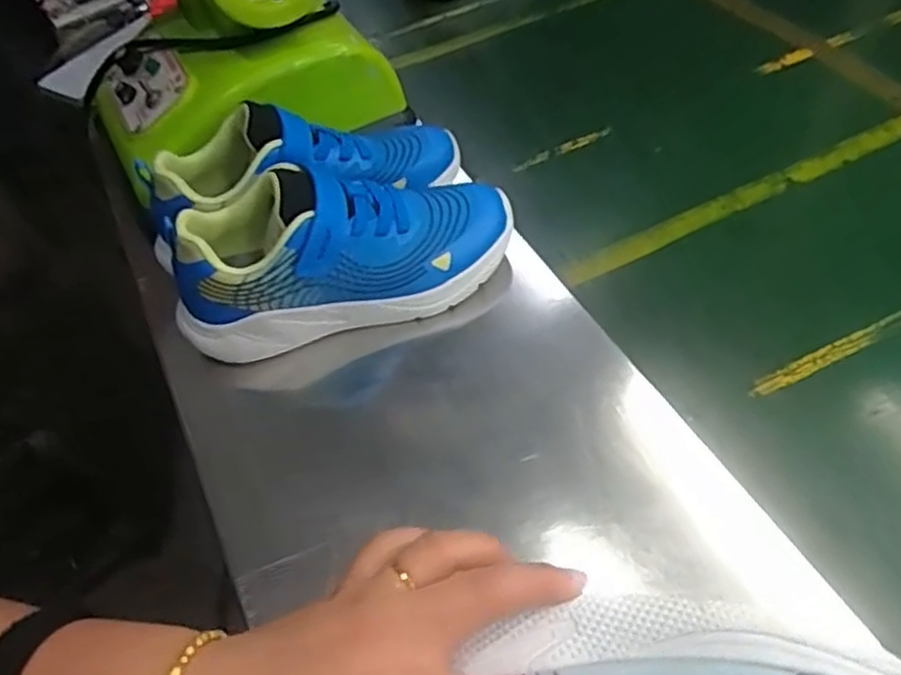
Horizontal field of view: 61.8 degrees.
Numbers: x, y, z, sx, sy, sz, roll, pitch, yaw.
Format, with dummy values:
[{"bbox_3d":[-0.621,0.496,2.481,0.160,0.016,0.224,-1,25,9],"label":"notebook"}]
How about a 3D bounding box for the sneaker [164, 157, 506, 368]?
[{"bbox_3d":[-0.071,-0.062,0.494,0.226,0.091,0.079,-15,51,-5],"label":"sneaker"}]

